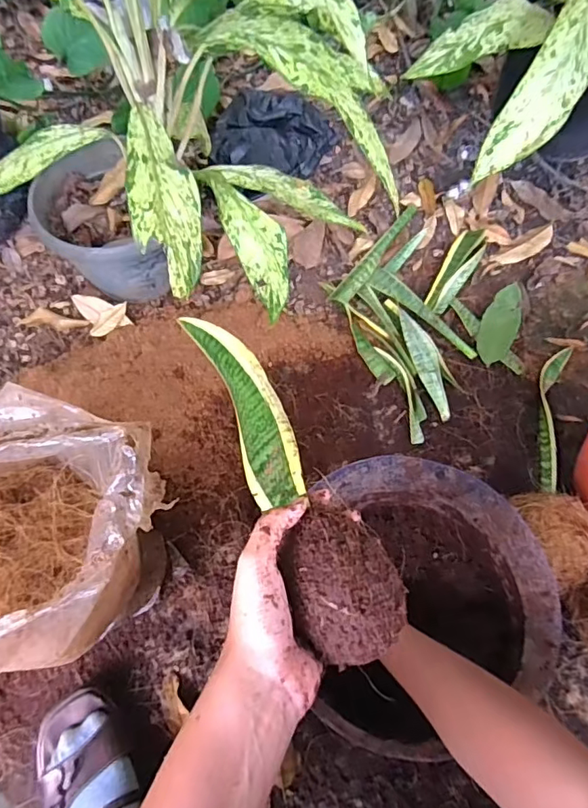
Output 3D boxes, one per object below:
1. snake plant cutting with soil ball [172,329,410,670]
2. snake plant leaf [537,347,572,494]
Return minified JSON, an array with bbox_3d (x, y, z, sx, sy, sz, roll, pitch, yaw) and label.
[{"bbox_3d":[-0.015,0.029,0.411,0.063,0.056,0.338,-20,40,-9],"label":"snake plant cutting with soil ball"},{"bbox_3d":[0.381,0.013,0.777,0.039,0.038,0.273,18,63,12],"label":"snake plant leaf"}]

